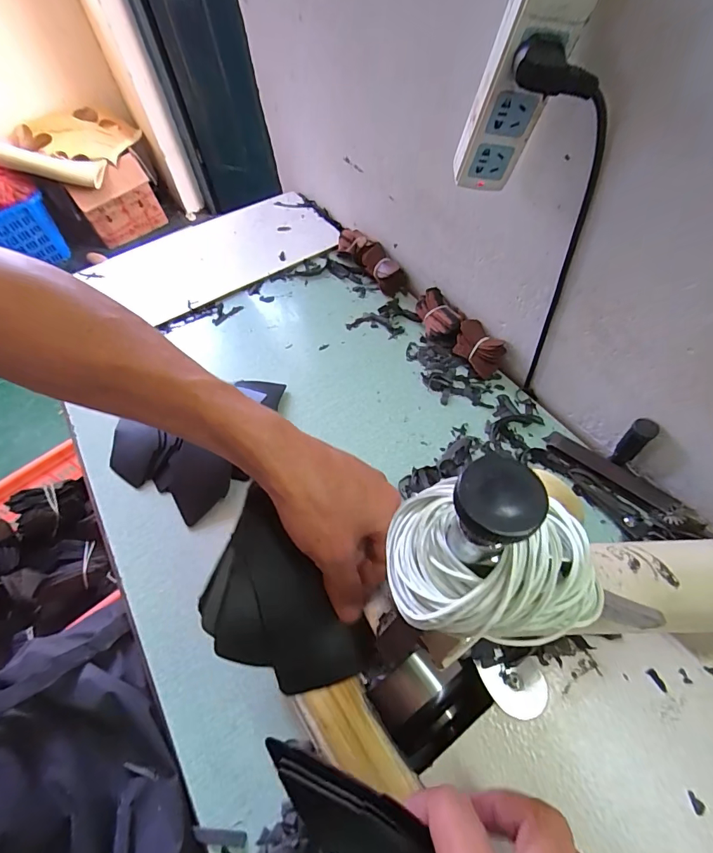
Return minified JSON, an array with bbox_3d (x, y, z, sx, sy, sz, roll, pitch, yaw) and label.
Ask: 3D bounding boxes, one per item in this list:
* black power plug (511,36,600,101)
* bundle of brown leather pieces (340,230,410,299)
[{"bbox_3d":[0.152,-0.270,0.329,0.065,0.035,0.019,25,59,0],"label":"black power plug"},{"bbox_3d":[0.026,-0.290,0.745,0.046,0.041,0.170,-30,60,-17],"label":"bundle of brown leather pieces"}]

